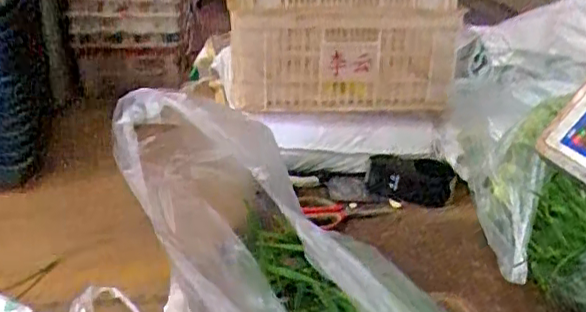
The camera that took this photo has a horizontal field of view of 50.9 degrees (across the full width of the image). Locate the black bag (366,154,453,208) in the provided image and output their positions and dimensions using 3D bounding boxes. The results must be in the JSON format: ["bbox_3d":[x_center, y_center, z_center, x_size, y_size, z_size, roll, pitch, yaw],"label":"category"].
[{"bbox_3d":[0.212,0.043,1.120,0.153,0.083,0.023,8,-11,16],"label":"black bag"}]

